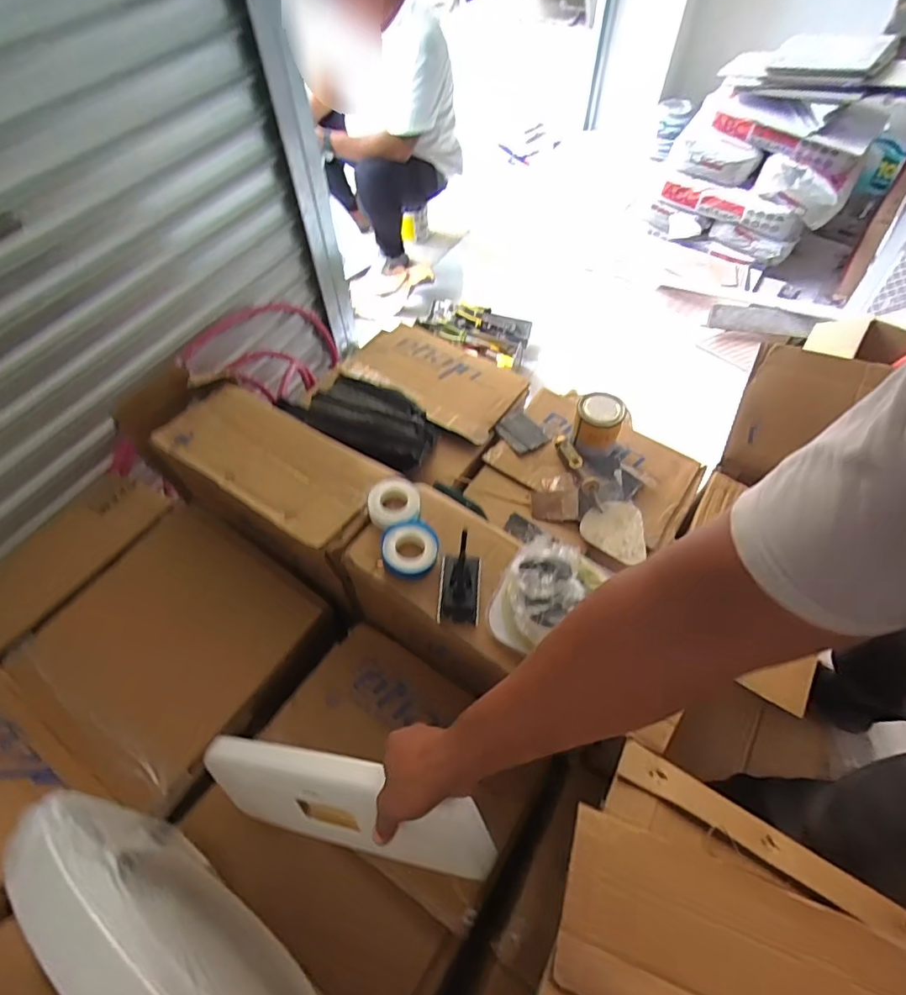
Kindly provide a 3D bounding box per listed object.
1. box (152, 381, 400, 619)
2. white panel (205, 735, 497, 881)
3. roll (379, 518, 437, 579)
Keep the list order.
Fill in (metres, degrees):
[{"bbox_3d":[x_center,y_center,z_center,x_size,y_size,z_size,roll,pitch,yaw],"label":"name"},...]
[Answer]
[{"bbox_3d":[-0.243,-0.007,0.839,0.387,0.202,0.190,30,63,18],"label":"box"},{"bbox_3d":[-0.124,0.327,0.553,0.330,0.122,0.028,-4,20,24],"label":"white panel"},{"bbox_3d":[-0.054,0.068,0.655,0.072,0.031,0.073,0,58,0],"label":"roll"}]

